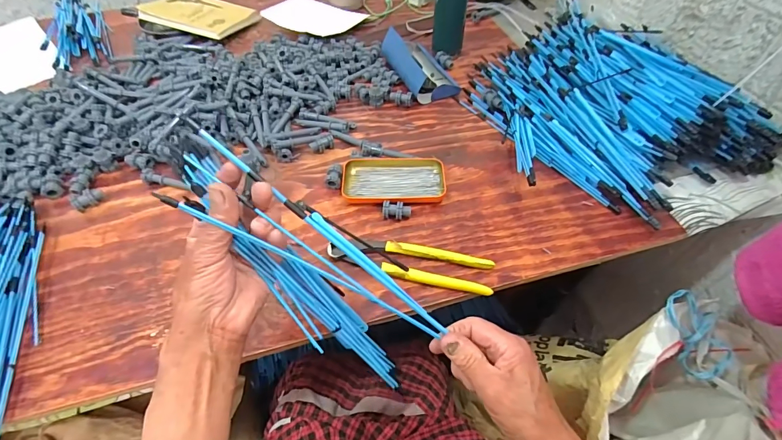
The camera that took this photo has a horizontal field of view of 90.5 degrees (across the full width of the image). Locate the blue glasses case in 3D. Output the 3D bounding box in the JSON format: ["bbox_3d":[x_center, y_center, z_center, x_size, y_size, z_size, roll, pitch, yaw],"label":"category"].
[{"bbox_3d":[0.054,-0.290,0.717,0.093,0.057,0.167,-19,55,-13],"label":"blue glasses case"}]

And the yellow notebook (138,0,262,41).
[{"bbox_3d":[-0.416,-0.447,0.842,0.223,0.019,0.140,19,53,13],"label":"yellow notebook"}]

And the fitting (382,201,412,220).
[{"bbox_3d":[0.008,-0.010,0.525,0.038,0.024,0.023,-4,53,-2],"label":"fitting"}]

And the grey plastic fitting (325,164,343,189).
[{"bbox_3d":[-0.082,-0.061,0.564,0.022,0.022,0.033,1,53,2],"label":"grey plastic fitting"}]

